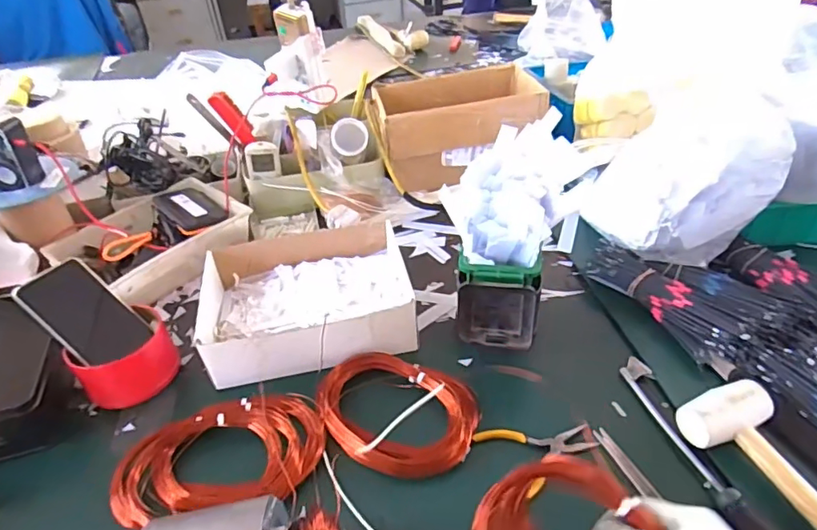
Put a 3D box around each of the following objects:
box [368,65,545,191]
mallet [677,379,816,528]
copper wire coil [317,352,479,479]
[{"bbox_3d":[0.083,-0.239,0.922,0.289,0.130,0.162,-14,41,-12],"label":"box"},{"bbox_3d":[0.325,0.182,0.461,0.079,0.040,0.169,-14,41,-13],"label":"mallet"},{"bbox_3d":[-0.014,0.147,0.547,0.165,0.026,0.121,15,43,21],"label":"copper wire coil"}]

